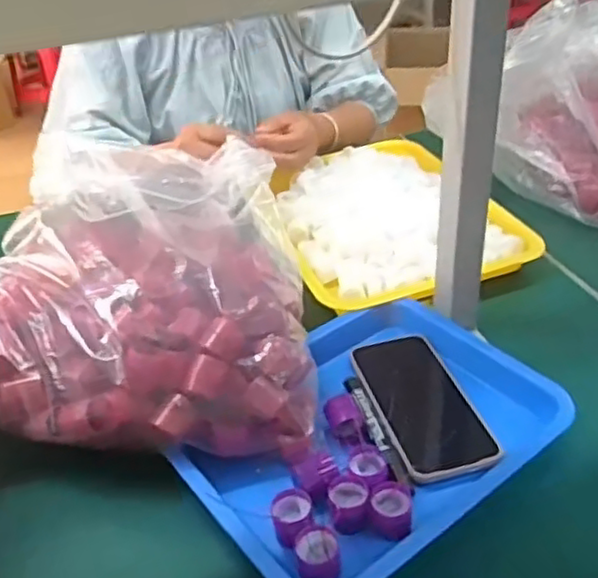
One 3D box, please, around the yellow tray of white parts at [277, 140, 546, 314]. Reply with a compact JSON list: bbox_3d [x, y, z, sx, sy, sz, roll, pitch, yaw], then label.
[{"bbox_3d":[0.097,-0.084,0.783,0.257,0.039,0.297,-17,37,-17],"label":"yellow tray of white parts"}]

